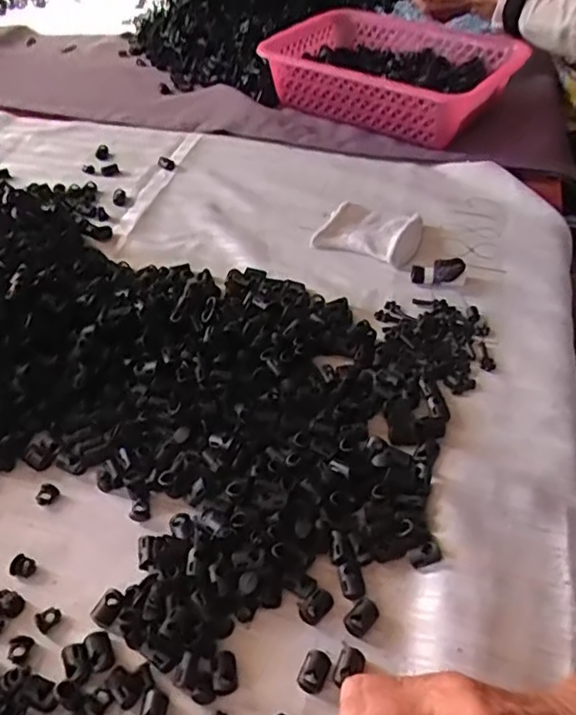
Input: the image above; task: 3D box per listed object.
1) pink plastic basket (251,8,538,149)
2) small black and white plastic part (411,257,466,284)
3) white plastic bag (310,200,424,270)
[{"bbox_3d":[0.110,-0.318,0.678,0.283,0.074,0.146,26,54,25],"label":"pink plastic basket"},{"bbox_3d":[0.128,-0.074,0.514,0.044,0.015,0.016,-9,43,26],"label":"small black and white plastic part"},{"bbox_3d":[0.076,-0.118,0.558,0.093,0.015,0.061,14,49,15],"label":"white plastic bag"}]

